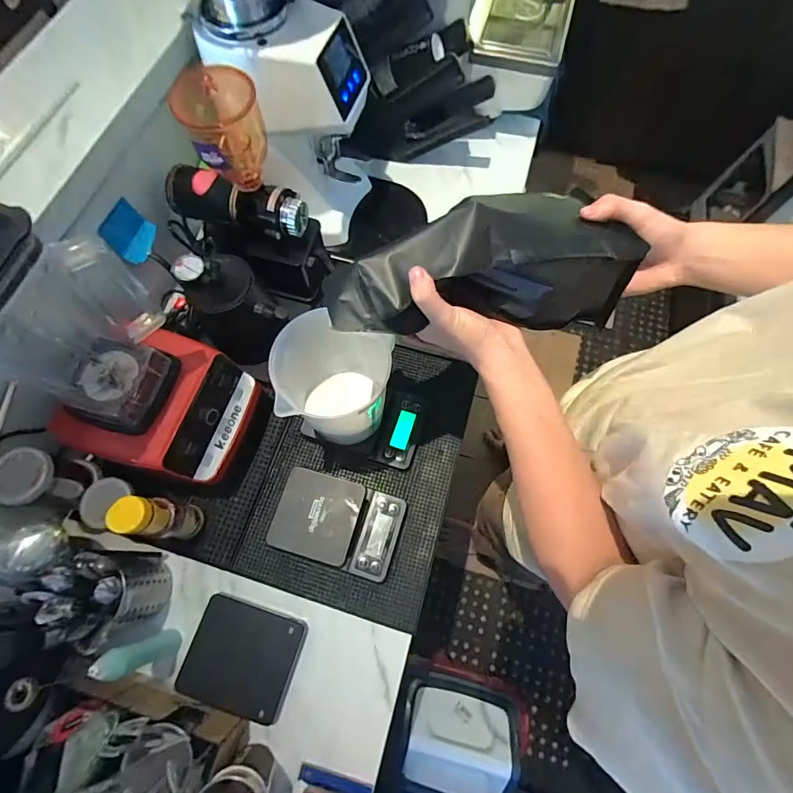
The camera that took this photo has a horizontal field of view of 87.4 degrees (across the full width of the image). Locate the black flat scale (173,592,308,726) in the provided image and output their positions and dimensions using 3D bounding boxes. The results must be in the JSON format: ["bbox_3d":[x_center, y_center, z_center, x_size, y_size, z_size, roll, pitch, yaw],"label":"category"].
[{"bbox_3d":[-0.218,0.369,0.591,0.147,0.031,0.127,16,70,7],"label":"black flat scale"}]

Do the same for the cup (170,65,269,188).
[{"bbox_3d":[-0.225,-0.354,0.556,0.095,0.136,0.095,0,69,0],"label":"cup"}]

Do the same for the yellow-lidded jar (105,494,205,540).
[{"bbox_3d":[-0.330,0.171,0.586,0.044,0.181,0.049,11,69,5],"label":"yellow-lidded jar"}]

